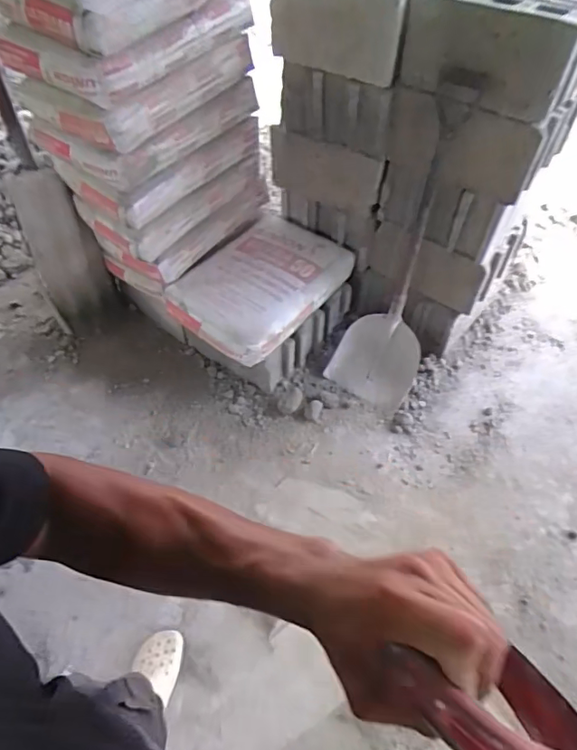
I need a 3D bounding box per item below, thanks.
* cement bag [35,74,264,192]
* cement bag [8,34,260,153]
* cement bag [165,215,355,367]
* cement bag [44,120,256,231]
[{"bbox_3d":[-0.398,-0.748,1.518,0.390,0.142,0.524,28,55,19],"label":"cement bag"},{"bbox_3d":[-0.402,-0.799,1.405,0.363,0.139,0.535,28,55,19],"label":"cement bag"},{"bbox_3d":[-0.074,-0.308,1.720,0.385,0.118,0.601,32,57,22],"label":"cement bag"},{"bbox_3d":[-0.373,-0.664,1.600,0.326,0.130,0.556,32,57,22],"label":"cement bag"}]

